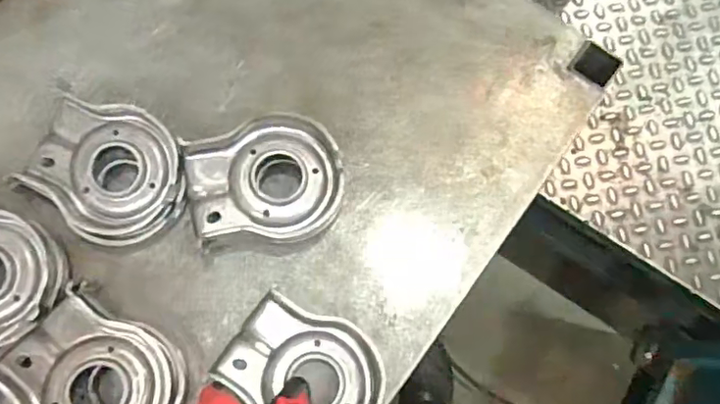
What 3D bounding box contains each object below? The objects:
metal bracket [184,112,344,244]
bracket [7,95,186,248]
[{"bbox_3d":[-0.079,-0.014,0.473,0.128,0.047,0.107,2,77,0],"label":"metal bracket"},{"bbox_3d":[-0.209,-0.025,0.473,0.129,0.041,0.108,31,78,6],"label":"bracket"}]

